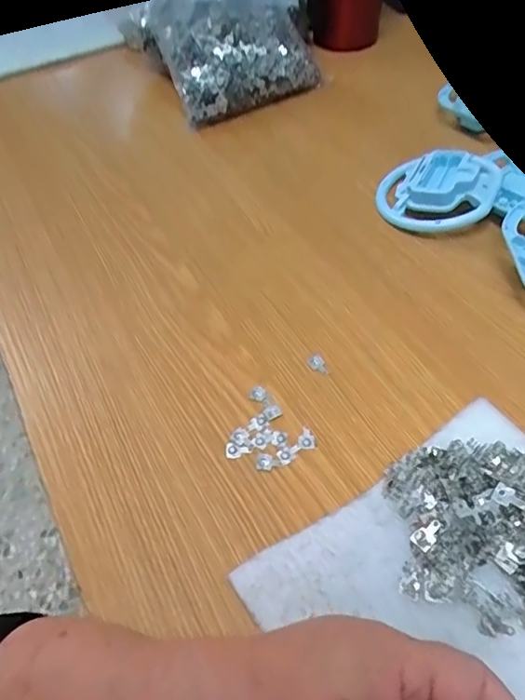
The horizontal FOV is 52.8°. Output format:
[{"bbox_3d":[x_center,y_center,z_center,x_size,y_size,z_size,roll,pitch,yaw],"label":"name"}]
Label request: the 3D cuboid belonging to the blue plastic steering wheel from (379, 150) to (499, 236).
[{"bbox_3d":[0.151,-0.142,0.461,0.099,0.023,0.090,3,58,22],"label":"blue plastic steering wheel"}]

